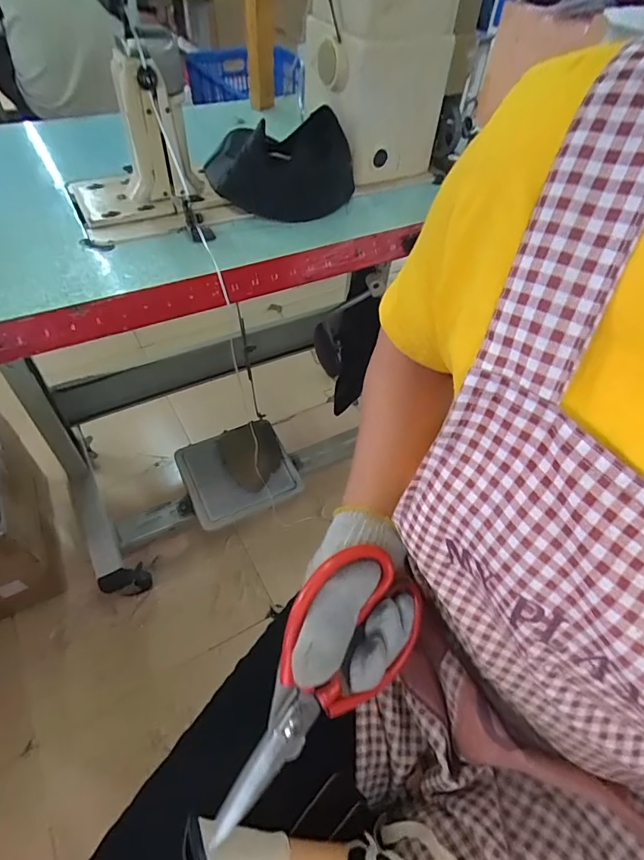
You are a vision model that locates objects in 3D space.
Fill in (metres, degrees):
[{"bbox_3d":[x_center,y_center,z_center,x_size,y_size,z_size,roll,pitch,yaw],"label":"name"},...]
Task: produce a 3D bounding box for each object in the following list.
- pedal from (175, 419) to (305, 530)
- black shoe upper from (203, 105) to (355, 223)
[{"bbox_3d":[-0.200,0.097,1.127,0.258,0.048,0.227,-17,64,-24],"label":"pedal"},{"bbox_3d":[-0.057,-0.363,0.620,0.186,0.092,0.189,-9,52,-11],"label":"black shoe upper"}]

